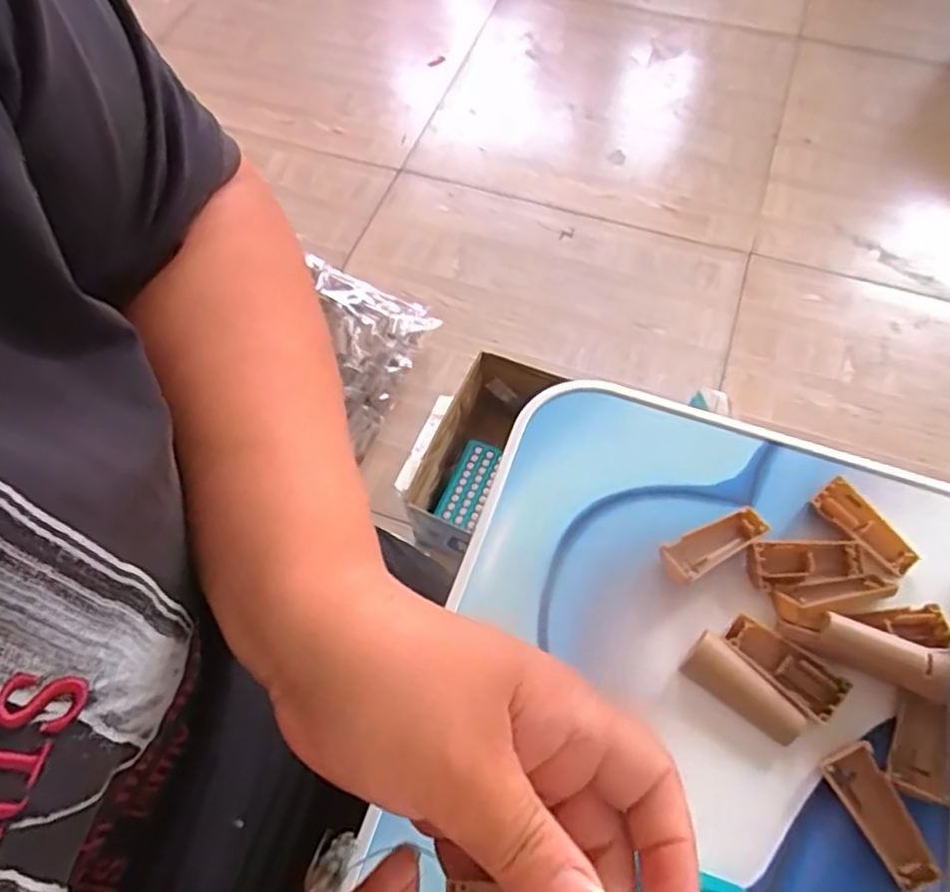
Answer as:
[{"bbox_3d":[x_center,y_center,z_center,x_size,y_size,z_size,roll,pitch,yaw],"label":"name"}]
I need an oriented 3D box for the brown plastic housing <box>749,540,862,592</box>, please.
[{"bbox_3d":[0.148,0.051,0.303,0.050,0.008,0.019,-5,62,-2],"label":"brown plastic housing"}]

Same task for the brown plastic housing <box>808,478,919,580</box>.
[{"bbox_3d":[0.178,0.037,0.312,0.019,0.007,0.048,-36,68,-17],"label":"brown plastic housing"}]

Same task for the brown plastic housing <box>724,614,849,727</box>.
[{"bbox_3d":[0.128,0.093,0.285,0.048,0.007,0.020,35,68,17],"label":"brown plastic housing"}]

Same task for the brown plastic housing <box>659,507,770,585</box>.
[{"bbox_3d":[0.108,0.044,0.310,0.051,0.009,0.019,-28,65,-13],"label":"brown plastic housing"}]

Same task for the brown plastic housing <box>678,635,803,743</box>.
[{"bbox_3d":[0.111,0.101,0.282,0.050,0.006,0.020,35,68,17],"label":"brown plastic housing"}]

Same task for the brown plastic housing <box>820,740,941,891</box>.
[{"bbox_3d":[0.156,0.141,0.260,0.019,0.007,0.049,-24,65,-11],"label":"brown plastic housing"}]

